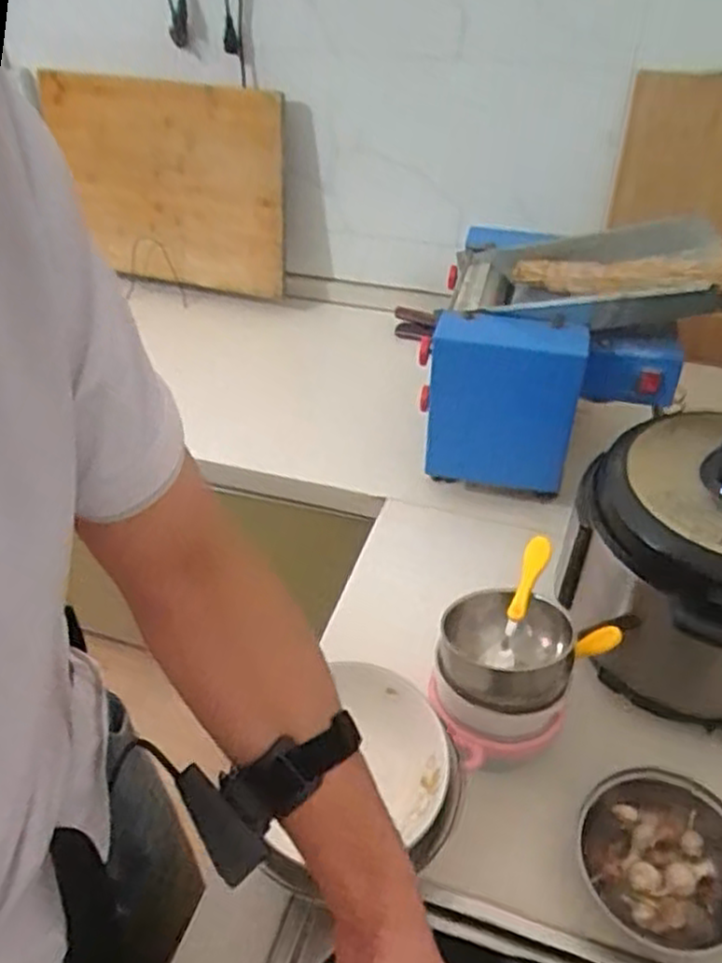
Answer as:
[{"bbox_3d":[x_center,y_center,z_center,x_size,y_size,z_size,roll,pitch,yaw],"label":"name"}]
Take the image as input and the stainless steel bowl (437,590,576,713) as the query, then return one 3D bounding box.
[{"bbox_3d":[0.130,0.147,0.661,0.116,0.061,0.111,3,42,4],"label":"stainless steel bowl"}]

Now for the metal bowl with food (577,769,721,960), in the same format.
[{"bbox_3d":[0.264,0.325,0.634,0.146,0.044,0.142,26,48,28],"label":"metal bowl with food"}]

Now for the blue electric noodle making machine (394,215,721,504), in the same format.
[{"bbox_3d":[0.299,-0.173,0.985,0.389,0.316,0.286,10,43,13],"label":"blue electric noodle making machine"}]

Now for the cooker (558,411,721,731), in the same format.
[{"bbox_3d":[0.348,0.076,0.733,0.244,0.253,0.252,-1,41,1],"label":"cooker"}]

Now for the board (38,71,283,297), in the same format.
[{"bbox_3d":[-0.353,-0.535,1.348,0.438,0.372,0.030,15,41,17],"label":"board"}]

